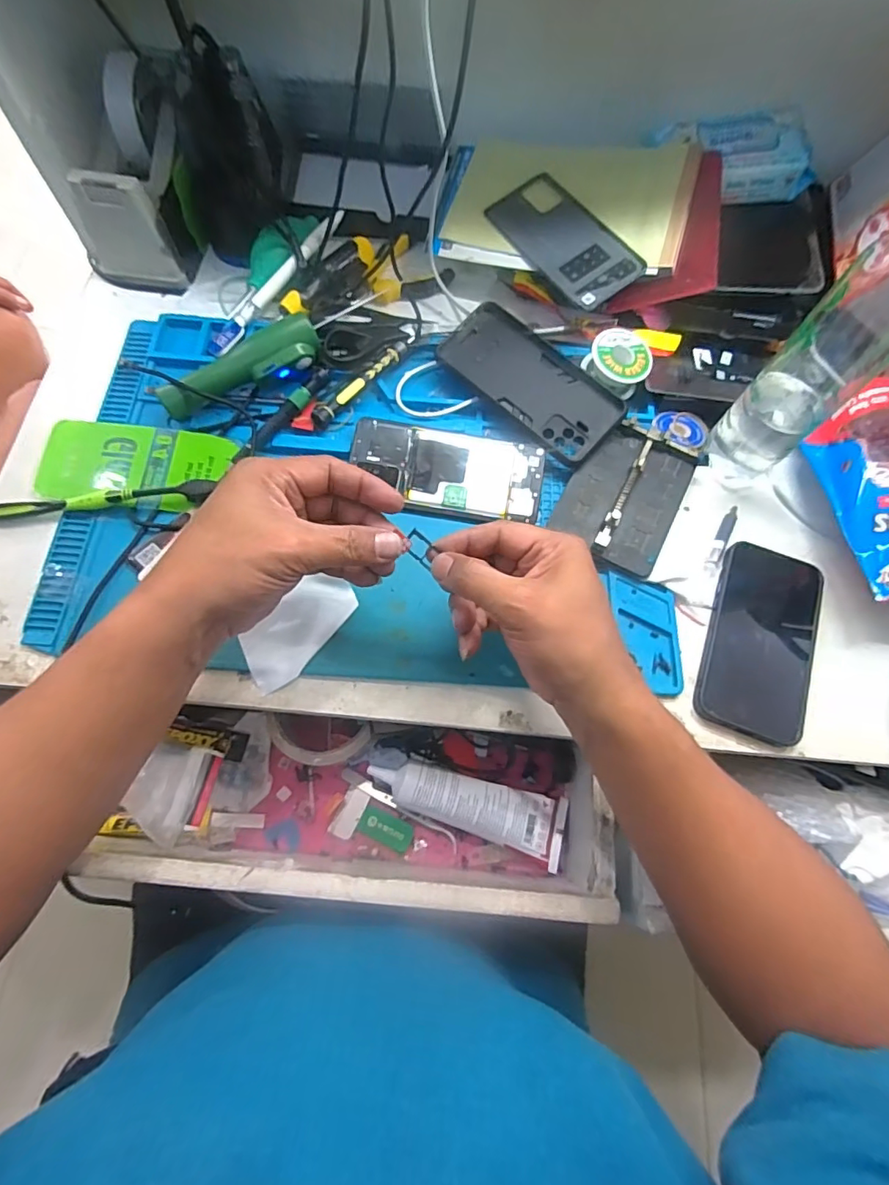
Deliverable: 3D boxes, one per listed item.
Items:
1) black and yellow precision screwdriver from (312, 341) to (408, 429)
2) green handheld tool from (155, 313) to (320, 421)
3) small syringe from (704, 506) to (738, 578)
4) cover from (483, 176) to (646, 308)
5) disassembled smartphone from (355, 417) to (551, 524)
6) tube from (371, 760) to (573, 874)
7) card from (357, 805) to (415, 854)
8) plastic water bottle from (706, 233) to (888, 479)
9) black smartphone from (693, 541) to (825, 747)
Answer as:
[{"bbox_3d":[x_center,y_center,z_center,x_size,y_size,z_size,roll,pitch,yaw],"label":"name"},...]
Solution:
[{"bbox_3d":[-0.071,-0.179,0.444,0.013,0.018,0.109,39,72,11],"label":"black and yellow precision screwdriver"},{"bbox_3d":[-0.164,-0.181,0.424,0.132,0.028,0.031,-32,74,-14],"label":"green handheld tool"},{"bbox_3d":[0.226,-0.043,0.425,0.012,0.012,0.073,28,70,8],"label":"small syringe"},{"bbox_3d":[0.107,-0.320,0.473,0.068,0.005,0.154,-34,71,1],"label":"cover"},{"bbox_3d":[0.002,-0.099,0.423,0.153,0.005,0.071,9,69,0],"label":"disassembled smartphone"},{"bbox_3d":[0.020,0.173,0.418,0.160,0.032,0.047,14,69,2],"label":"tube"},{"bbox_3d":[-0.047,0.194,0.429,0.043,0.004,0.025,21,70,5],"label":"card"},{"bbox_3d":[0.262,-0.159,0.353,0.067,0.225,0.060,-41,76,-16],"label":"plastic water bottle"},{"bbox_3d":[0.239,0.034,0.390,0.075,0.012,0.145,21,69,5],"label":"black smartphone"}]

